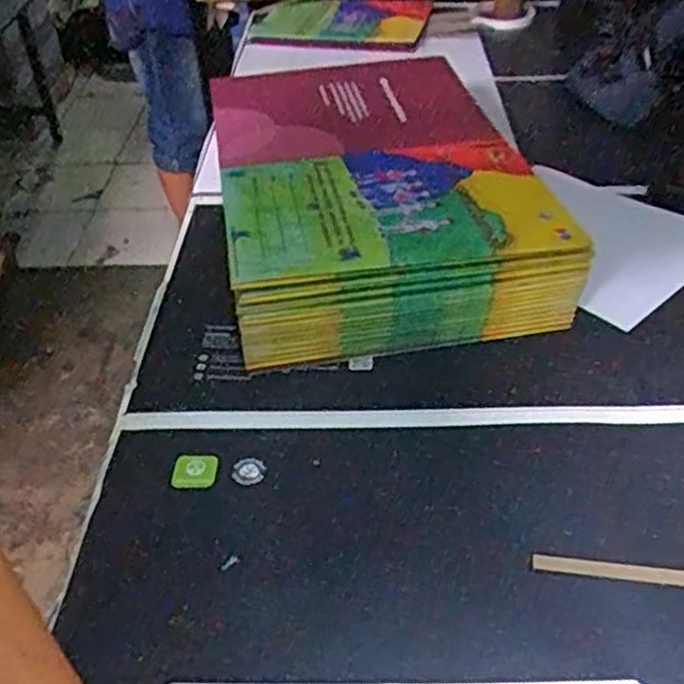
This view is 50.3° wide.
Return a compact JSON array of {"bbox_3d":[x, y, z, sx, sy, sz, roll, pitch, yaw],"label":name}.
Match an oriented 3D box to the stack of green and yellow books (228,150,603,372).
[{"bbox_3d":[0.030,-0.073,0.554,0.246,0.088,0.175,-9,40,-10],"label":"stack of green and yellow books"}]

